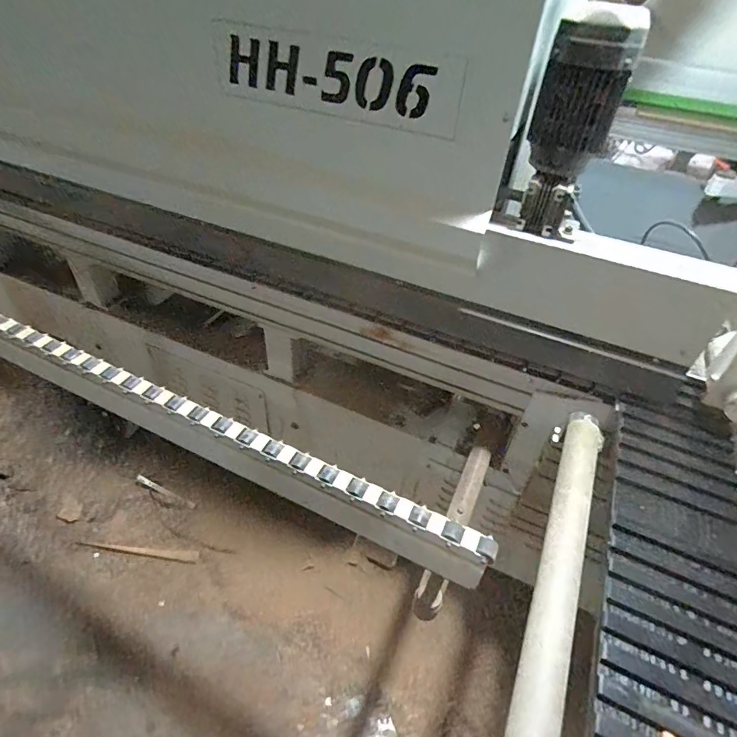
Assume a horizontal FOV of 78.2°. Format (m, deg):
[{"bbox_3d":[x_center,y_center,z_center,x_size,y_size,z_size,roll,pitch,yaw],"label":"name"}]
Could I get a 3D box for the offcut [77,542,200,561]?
[{"bbox_3d":[-0.762,0.605,1.510,0.391,0.015,0.030,5,43,0],"label":"offcut"}]

